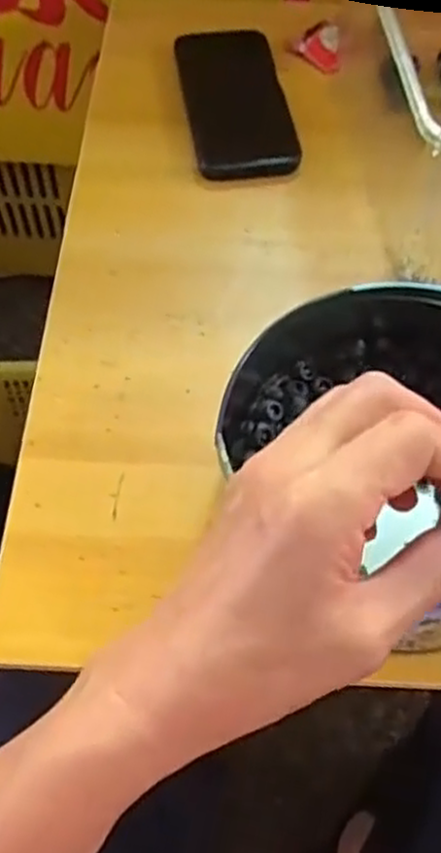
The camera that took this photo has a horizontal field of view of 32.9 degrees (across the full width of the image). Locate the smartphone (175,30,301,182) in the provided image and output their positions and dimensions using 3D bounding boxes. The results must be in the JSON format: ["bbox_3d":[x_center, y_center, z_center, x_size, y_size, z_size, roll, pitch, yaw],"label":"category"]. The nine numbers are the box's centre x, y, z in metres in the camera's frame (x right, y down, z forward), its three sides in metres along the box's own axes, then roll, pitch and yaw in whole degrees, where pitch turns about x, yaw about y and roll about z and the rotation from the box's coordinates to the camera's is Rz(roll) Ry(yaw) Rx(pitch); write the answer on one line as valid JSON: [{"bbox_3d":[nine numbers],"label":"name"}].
[{"bbox_3d":[0.011,-0.263,0.602,0.077,0.011,0.163,-7,60,-6],"label":"smartphone"}]

